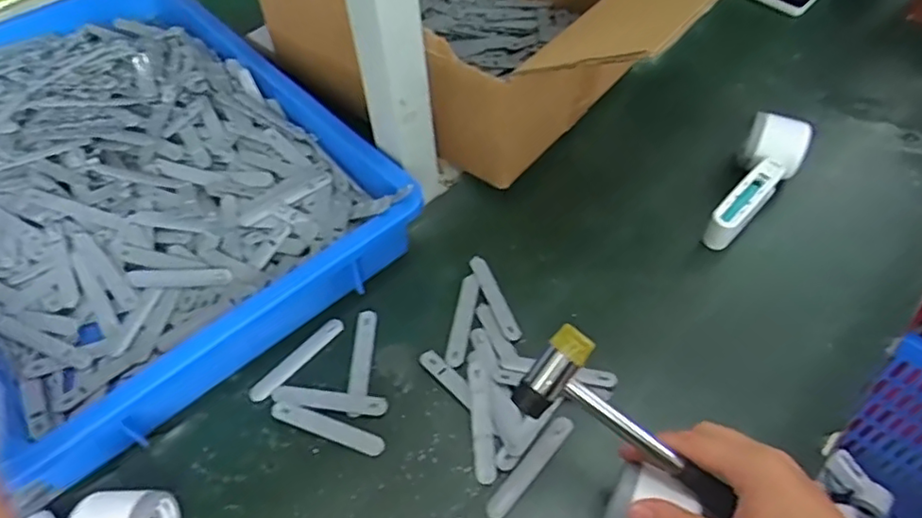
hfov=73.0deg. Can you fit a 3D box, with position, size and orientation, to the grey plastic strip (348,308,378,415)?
[{"bbox_3d":[-0.084,0.086,0.529,0.017,0.007,0.096,1,53,2],"label":"grey plastic strip"}]

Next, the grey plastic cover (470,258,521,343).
[{"bbox_3d":[0.030,0.033,0.565,0.016,0.004,0.094,-18,55,-12],"label":"grey plastic cover"}]

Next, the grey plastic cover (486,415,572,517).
[{"bbox_3d":[0.054,0.159,0.480,0.015,0.006,0.098,34,61,24],"label":"grey plastic cover"}]

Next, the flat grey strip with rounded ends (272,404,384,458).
[{"bbox_3d":[-0.107,0.134,0.497,0.095,0.004,0.019,17,55,13],"label":"flat grey strip with rounded ends"}]

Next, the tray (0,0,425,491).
[{"bbox_3d":[-0.358,-0.100,0.633,0.370,0.086,0.577,-35,60,-22],"label":"tray"}]

